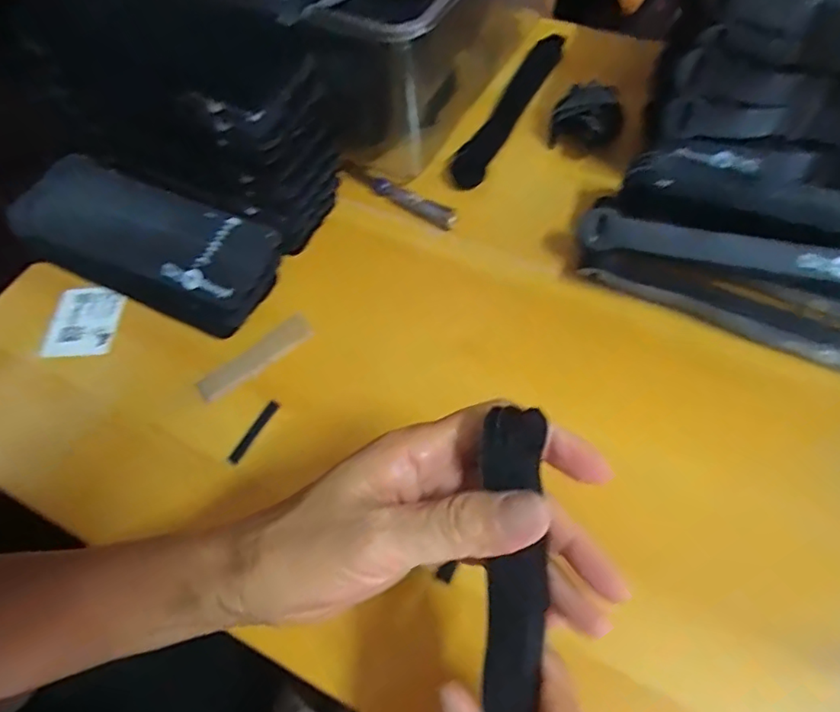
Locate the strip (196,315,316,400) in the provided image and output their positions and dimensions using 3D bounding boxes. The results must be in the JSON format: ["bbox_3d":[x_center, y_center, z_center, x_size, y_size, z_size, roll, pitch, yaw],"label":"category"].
[{"bbox_3d":[-0.112,0.002,0.379,0.083,0.004,0.021,-36,66,-15],"label":"strip"}]

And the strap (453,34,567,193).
[{"bbox_3d":[0.081,-0.220,0.489,0.027,0.009,0.203,24,66,15],"label":"strap"}]

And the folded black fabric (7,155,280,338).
[{"bbox_3d":[-0.202,-0.087,0.413,0.207,0.032,0.088,23,66,15],"label":"folded black fabric"}]

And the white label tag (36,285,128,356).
[{"bbox_3d":[-0.246,-0.026,0.409,0.050,0.004,0.056,2,63,0],"label":"white label tag"}]

